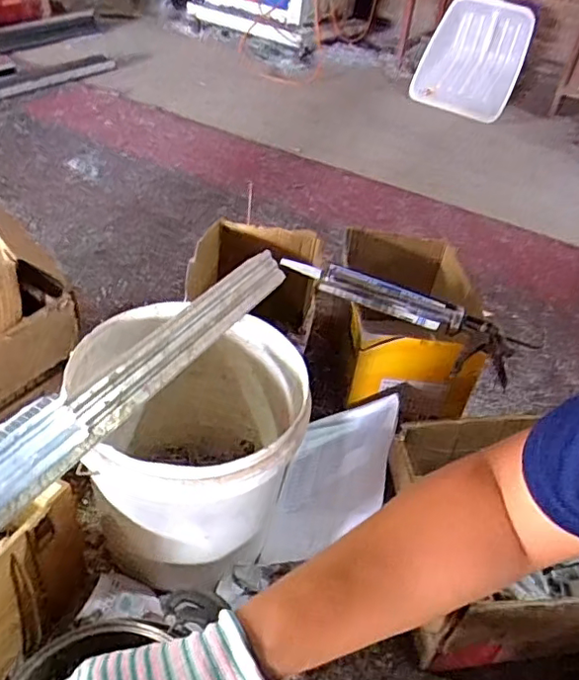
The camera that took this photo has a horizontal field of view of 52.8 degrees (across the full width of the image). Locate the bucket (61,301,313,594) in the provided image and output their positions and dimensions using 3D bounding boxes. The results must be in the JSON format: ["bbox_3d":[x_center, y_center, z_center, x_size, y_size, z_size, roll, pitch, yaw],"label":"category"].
[{"bbox_3d":[-0.135,0.157,0.808,0.293,0.303,0.285,4,39,-3],"label":"bucket"}]

